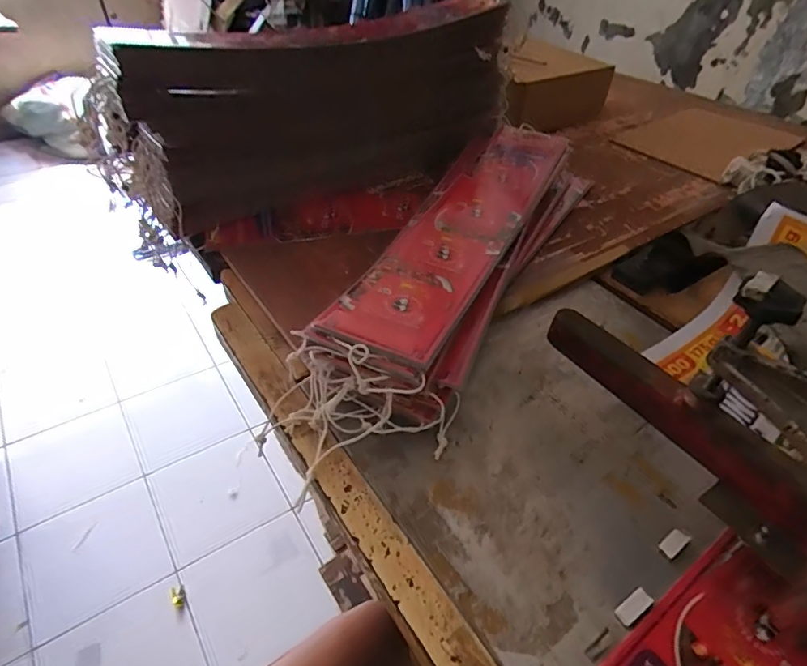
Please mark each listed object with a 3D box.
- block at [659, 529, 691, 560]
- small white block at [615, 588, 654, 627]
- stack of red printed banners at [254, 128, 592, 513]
[{"bbox_3d":[0.213,0.166,0.392,0.026,0.005,0.013,-26,50,-27],"label":"block"},{"bbox_3d":[0.164,0.195,0.354,0.027,0.006,0.012,-23,49,-25],"label":"small white block"},{"bbox_3d":[0.069,-0.099,0.598,0.160,0.091,0.628,19,46,17],"label":"stack of red printed banners"}]

